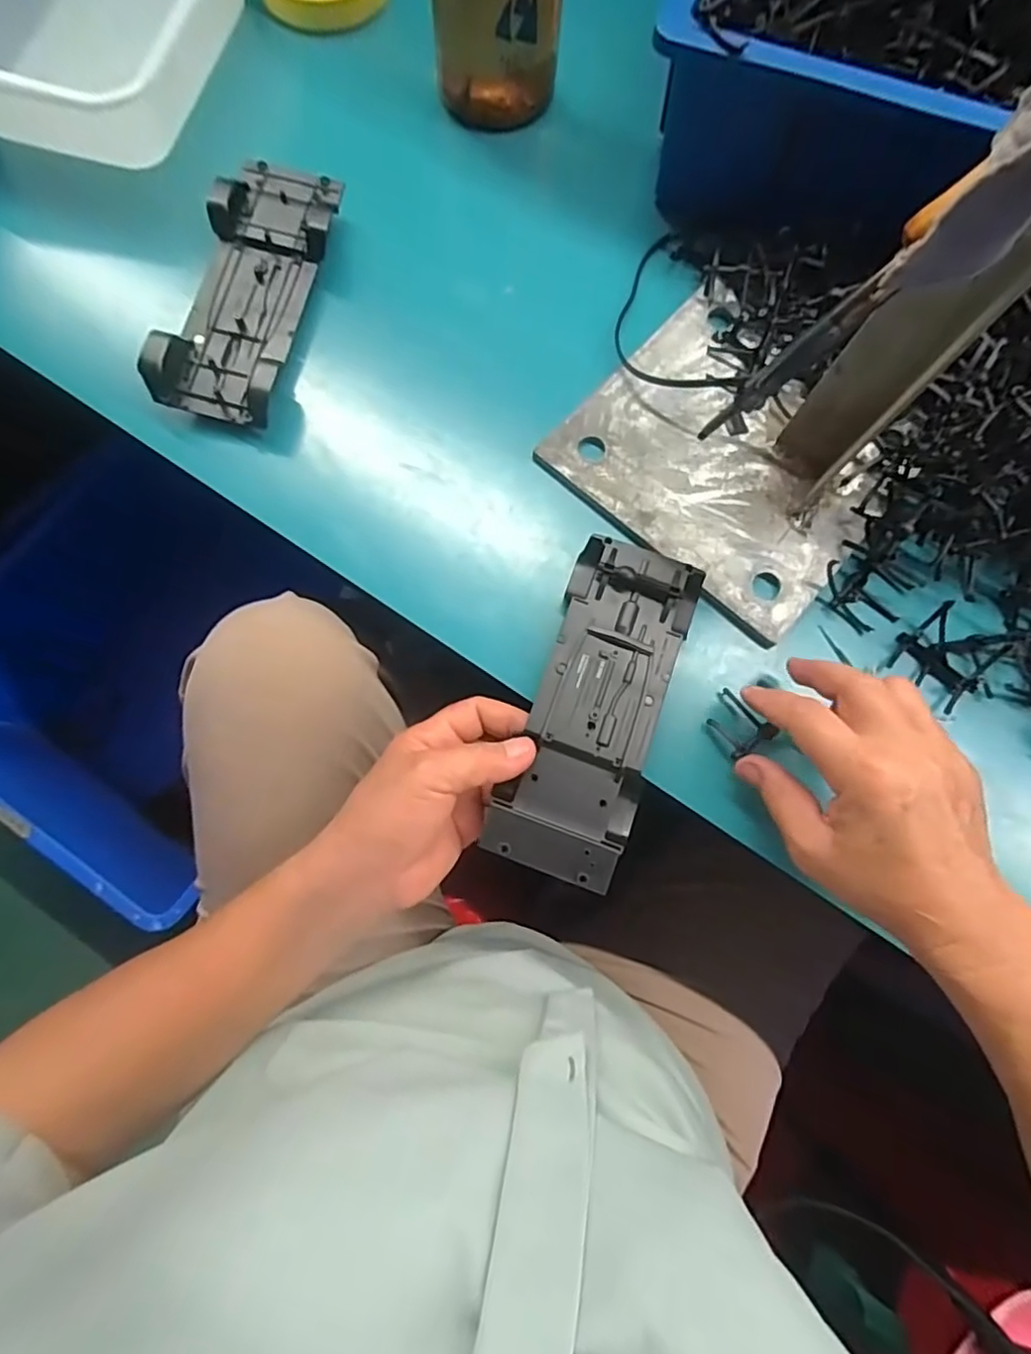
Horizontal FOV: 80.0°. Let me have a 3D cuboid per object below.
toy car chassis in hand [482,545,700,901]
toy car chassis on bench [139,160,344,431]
[{"bbox_3d":[0.048,0.015,0.352,0.074,0.027,0.193,18,76,3],"label":"toy car chassis in hand"},{"bbox_3d":[-0.172,-0.259,0.403,0.073,0.035,0.193,11,78,1],"label":"toy car chassis on bench"}]

